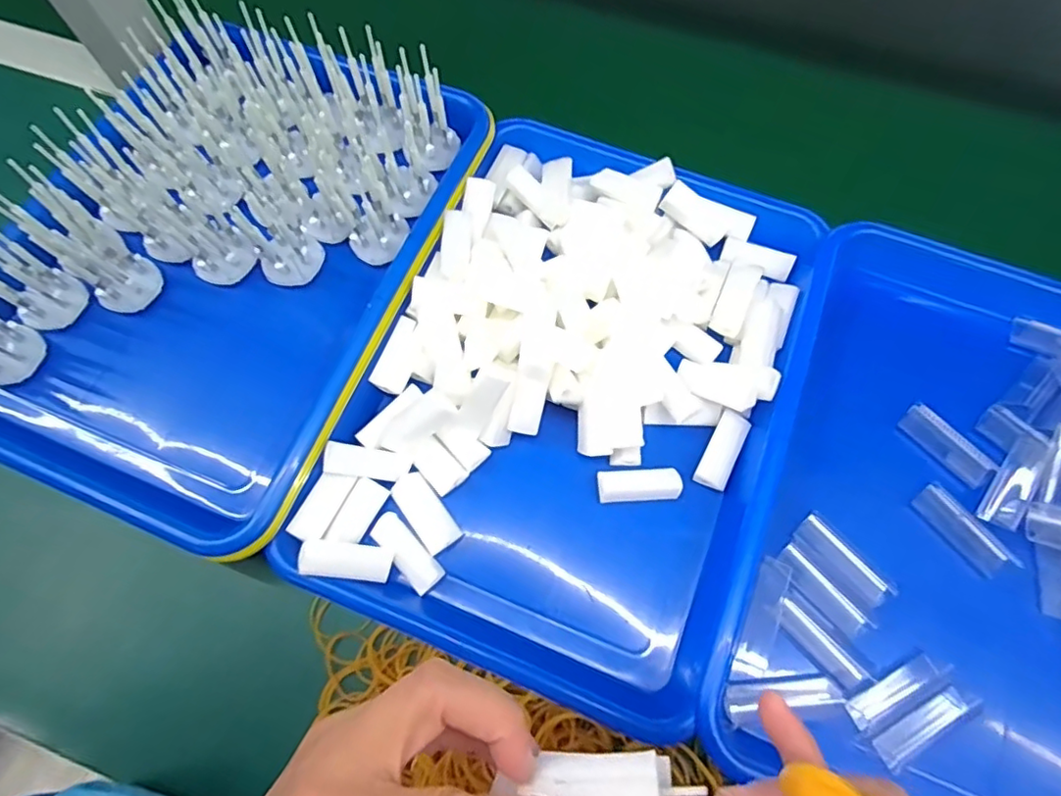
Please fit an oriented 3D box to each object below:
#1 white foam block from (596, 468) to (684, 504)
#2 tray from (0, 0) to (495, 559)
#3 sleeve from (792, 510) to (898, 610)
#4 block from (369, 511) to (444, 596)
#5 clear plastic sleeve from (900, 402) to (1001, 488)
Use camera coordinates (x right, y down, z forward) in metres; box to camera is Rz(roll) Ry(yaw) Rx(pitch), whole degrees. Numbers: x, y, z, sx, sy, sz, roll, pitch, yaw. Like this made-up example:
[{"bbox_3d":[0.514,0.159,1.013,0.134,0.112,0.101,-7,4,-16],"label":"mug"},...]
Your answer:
[{"bbox_3d":[0.063,0.051,0.342,0.046,0.016,0.019,-3,68,0],"label":"white foam block"},{"bbox_3d":[-0.192,-0.097,0.364,0.246,0.066,0.331,21,70,9],"label":"tray"},{"bbox_3d":[0.174,0.090,0.328,0.022,0.005,0.055,-41,74,-14],"label":"sleeve"},{"bbox_3d":[-0.068,0.085,0.325,0.018,0.008,0.046,-40,73,-14],"label":"block"},{"bbox_3d":[0.246,0.028,0.349,0.022,0.006,0.054,-42,74,-14],"label":"clear plastic sleeve"}]

